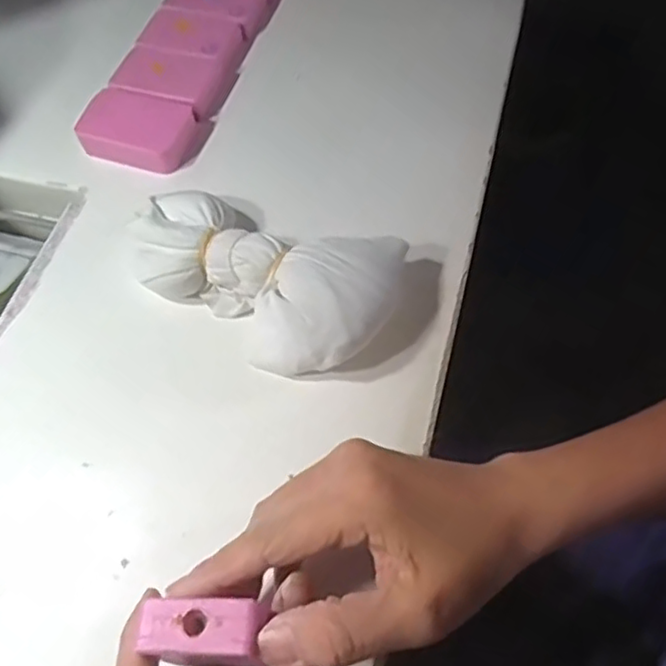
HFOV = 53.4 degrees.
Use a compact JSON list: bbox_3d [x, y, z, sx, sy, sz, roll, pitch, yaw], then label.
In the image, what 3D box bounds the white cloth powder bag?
[{"bbox_3d":[-0.041,-0.033,0.373,0.167,0.047,0.093,15,63,12],"label":"white cloth powder bag"}]

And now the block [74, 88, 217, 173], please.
[{"bbox_3d":[-0.132,-0.139,0.452,0.077,0.018,0.053,13,62,11],"label":"block"}]

